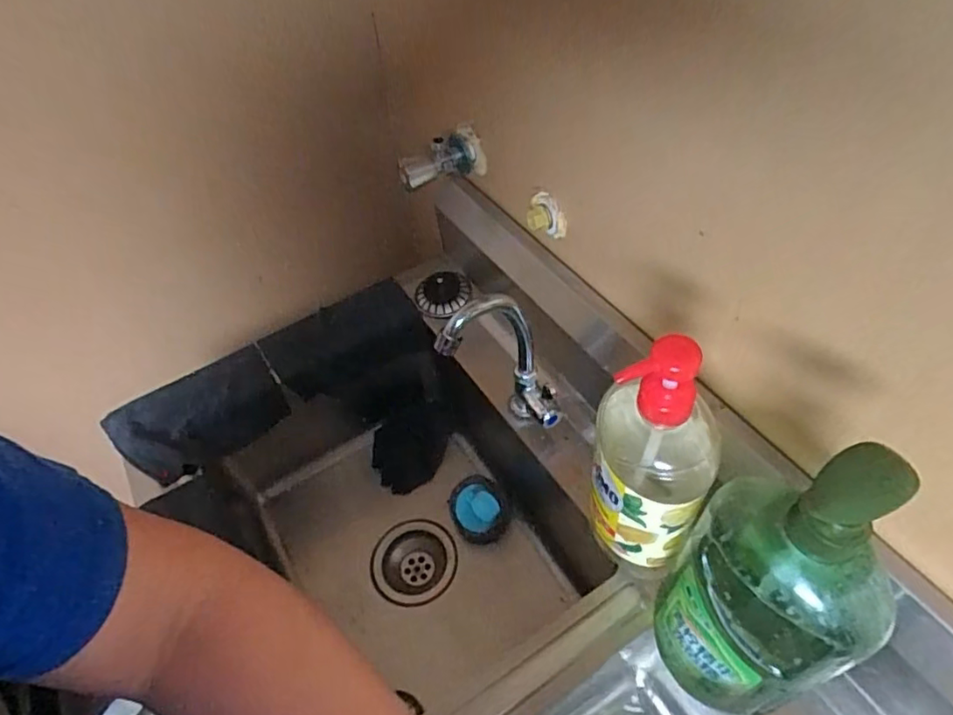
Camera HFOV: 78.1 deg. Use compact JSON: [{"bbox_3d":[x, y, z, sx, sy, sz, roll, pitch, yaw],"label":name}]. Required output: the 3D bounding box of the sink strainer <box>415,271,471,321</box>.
[{"bbox_3d":[-0.043,-0.080,0.766,0.072,0.026,0.061,-6,51,1],"label":"sink strainer"}]

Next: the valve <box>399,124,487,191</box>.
[{"bbox_3d":[-0.041,-0.229,0.676,0.096,0.055,0.042,-16,51,-7],"label":"valve"}]

